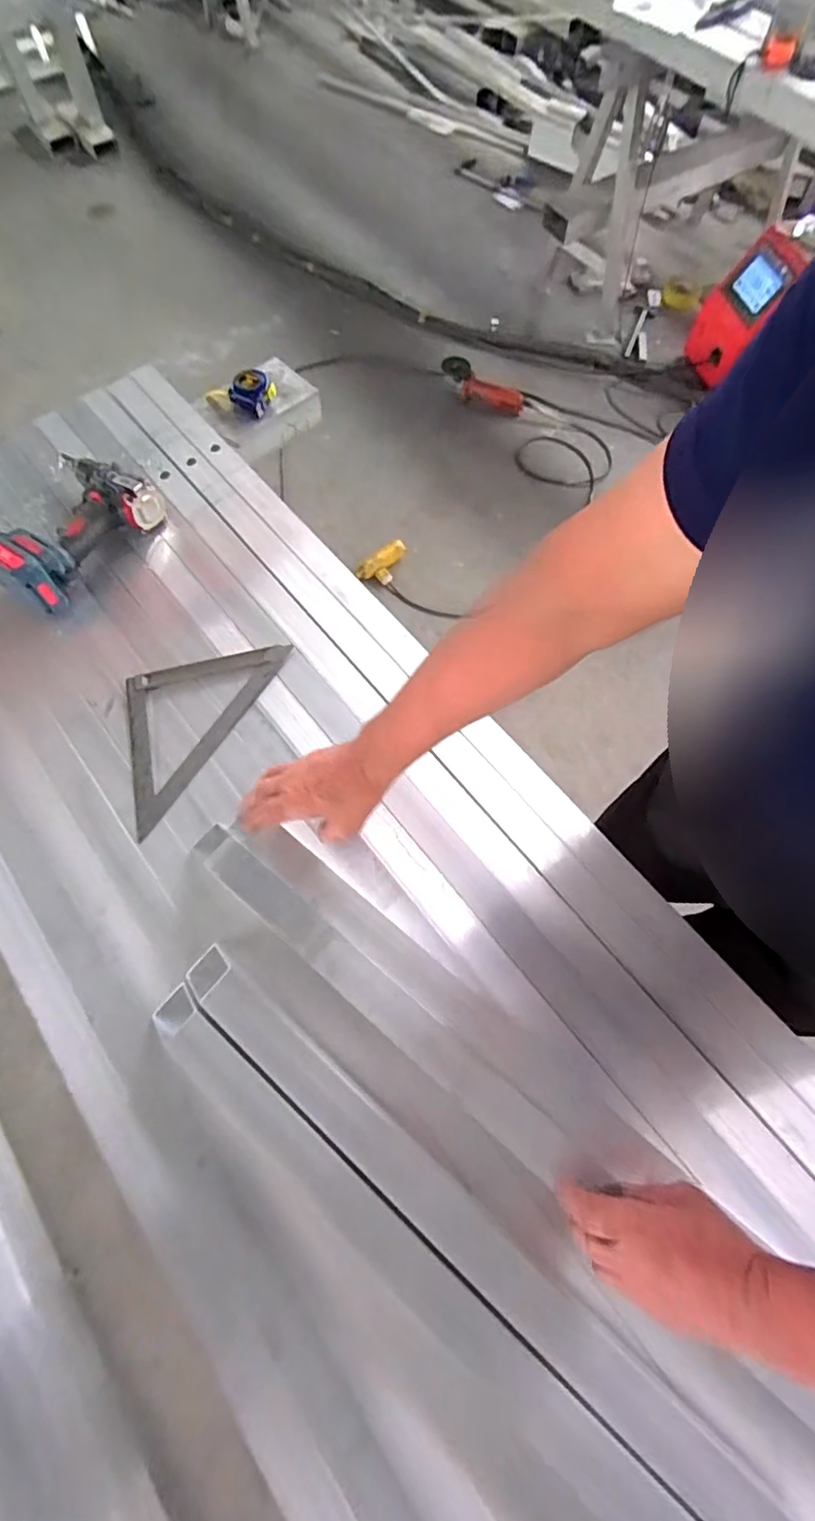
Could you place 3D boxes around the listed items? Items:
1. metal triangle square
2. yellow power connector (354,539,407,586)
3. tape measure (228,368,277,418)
[{"bbox_3d":[-0.276,-0.060,0.669,0.139,0.011,0.270,28,70,11],"label":"metal triangle square"},{"bbox_3d":[-0.067,-0.556,1.573,0.170,0.041,0.083,-42,74,-16],"label":"yellow power connector"},{"bbox_3d":[-0.257,-0.607,0.920,0.074,0.035,0.060,11,67,4],"label":"tape measure"}]

